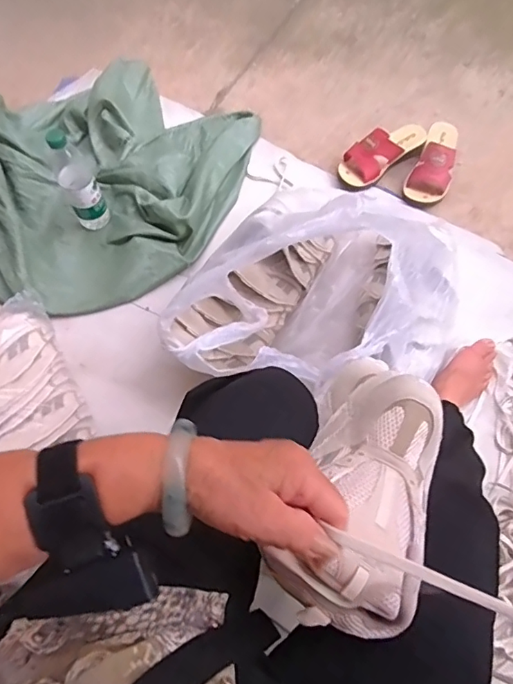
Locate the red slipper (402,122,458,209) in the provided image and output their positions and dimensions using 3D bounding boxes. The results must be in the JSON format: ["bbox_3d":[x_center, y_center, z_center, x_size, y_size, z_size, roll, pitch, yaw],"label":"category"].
[{"bbox_3d":[0.380,-0.381,1.069,0.085,0.069,0.217,23,65,8],"label":"red slipper"}]

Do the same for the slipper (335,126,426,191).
[{"bbox_3d":[0.267,-0.406,1.079,0.220,0.065,0.090,-40,72,-20],"label":"slipper"}]

